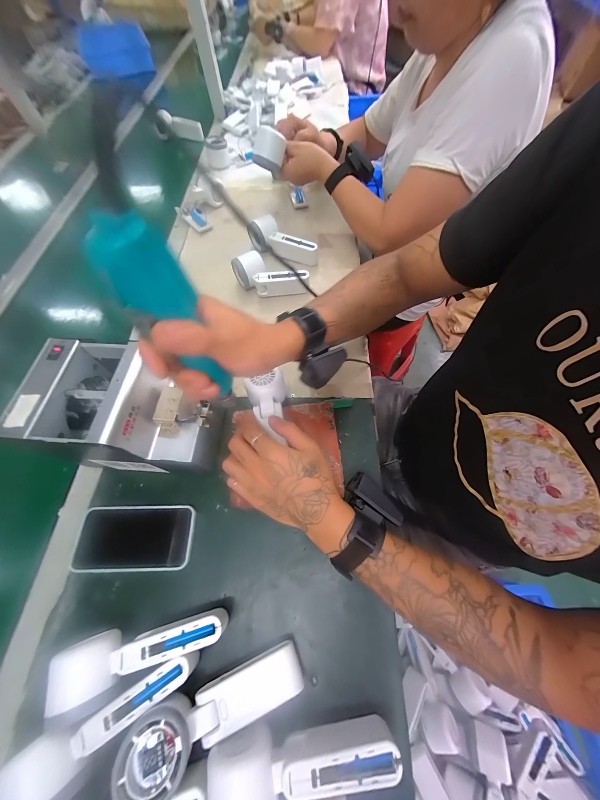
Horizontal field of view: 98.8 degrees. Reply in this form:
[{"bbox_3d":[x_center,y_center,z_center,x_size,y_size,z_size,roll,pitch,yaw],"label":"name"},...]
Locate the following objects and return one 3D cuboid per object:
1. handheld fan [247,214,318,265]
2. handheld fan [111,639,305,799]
[{"bbox_3d":[-0.040,-0.337,0.553,0.159,0.052,0.070,39,72,19],"label":"handheld fan"},{"bbox_3d":[-0.080,0.304,0.254,0.168,0.042,0.056,-14,64,-21],"label":"handheld fan"}]

